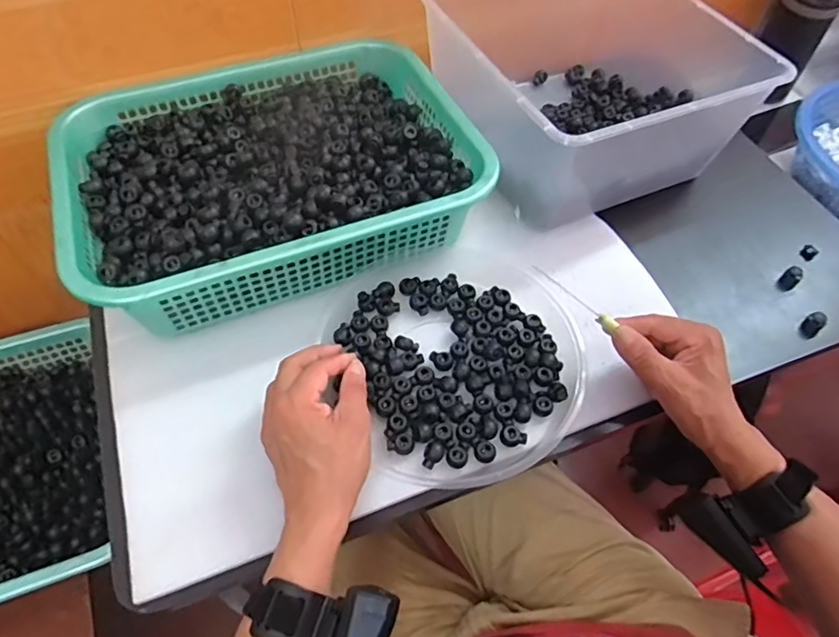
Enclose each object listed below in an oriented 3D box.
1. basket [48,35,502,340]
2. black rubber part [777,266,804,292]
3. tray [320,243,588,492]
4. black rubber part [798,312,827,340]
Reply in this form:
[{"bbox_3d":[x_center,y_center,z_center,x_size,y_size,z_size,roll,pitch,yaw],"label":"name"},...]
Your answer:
[{"bbox_3d":[-0.146,-0.146,0.585,0.373,0.091,0.283,-19,59,-13],"label":"basket"},{"bbox_3d":[0.388,-0.043,0.602,0.024,0.017,0.017,-36,64,-23],"label":"black rubber part"},{"bbox_3d":[0.040,0.028,0.517,0.202,0.026,0.227,-20,59,-14],"label":"tray"},{"bbox_3d":[0.390,0.006,0.573,0.021,0.024,0.017,-34,63,-21],"label":"black rubber part"}]

